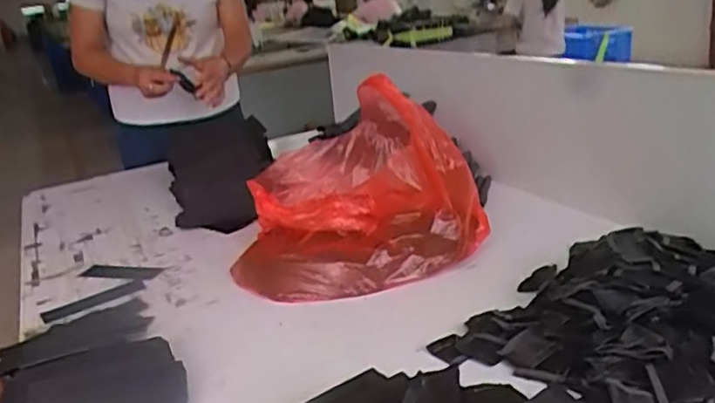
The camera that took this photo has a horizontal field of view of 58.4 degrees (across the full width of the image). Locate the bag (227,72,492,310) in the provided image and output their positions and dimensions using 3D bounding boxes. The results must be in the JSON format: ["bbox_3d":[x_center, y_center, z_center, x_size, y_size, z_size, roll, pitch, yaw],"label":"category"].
[{"bbox_3d":[-0.021,-0.019,1.012,0.374,0.206,0.336,-12,19,-14],"label":"bag"}]

